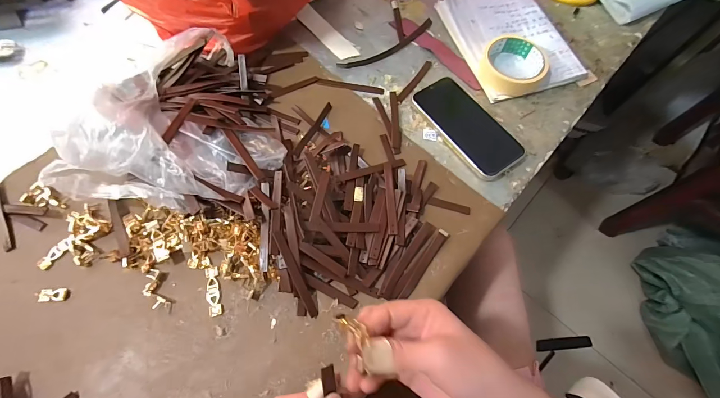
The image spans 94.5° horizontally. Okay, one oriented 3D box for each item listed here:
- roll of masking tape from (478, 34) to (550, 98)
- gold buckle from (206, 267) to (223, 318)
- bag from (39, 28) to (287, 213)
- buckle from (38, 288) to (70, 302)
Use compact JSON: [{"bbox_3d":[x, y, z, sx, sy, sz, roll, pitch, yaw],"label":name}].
[{"bbox_3d":[0.219,-0.193,0.485,0.095,0.033,0.089,1,66,-2],"label":"roll of masking tape"},{"bbox_3d":[-0.155,0.097,0.350,0.013,0.004,0.051,-13,67,-8],"label":"gold buckle"},{"bbox_3d":[-0.187,-0.106,0.383,0.201,0.114,0.245,9,66,2],"label":"bag"},{"bbox_3d":[-0.316,0.099,0.343,0.028,0.004,0.013,-2,66,-4],"label":"buckle"}]

